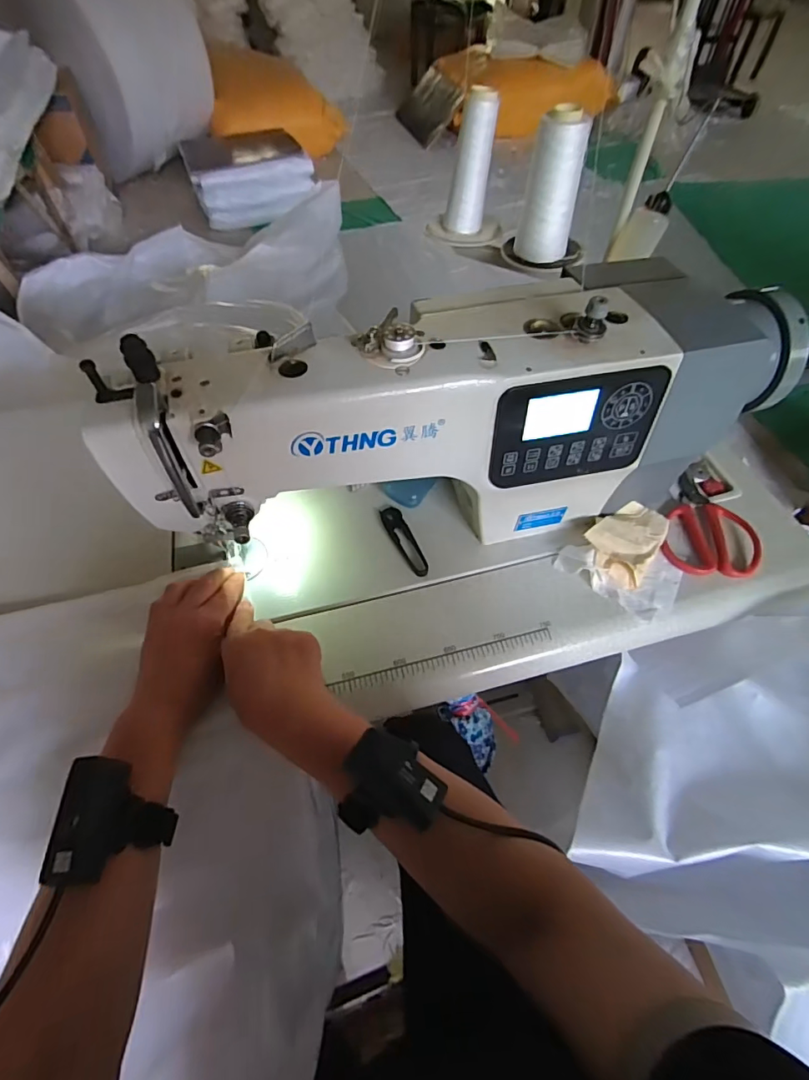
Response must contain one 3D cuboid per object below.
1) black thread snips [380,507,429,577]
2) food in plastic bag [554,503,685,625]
[{"bbox_3d":[-0.001,-0.002,0.547,0.026,0.007,0.099,-19,59,-13],"label":"black thread snips"},{"bbox_3d":[0.248,0.010,0.532,0.116,0.026,0.122,32,62,19],"label":"food in plastic bag"}]

